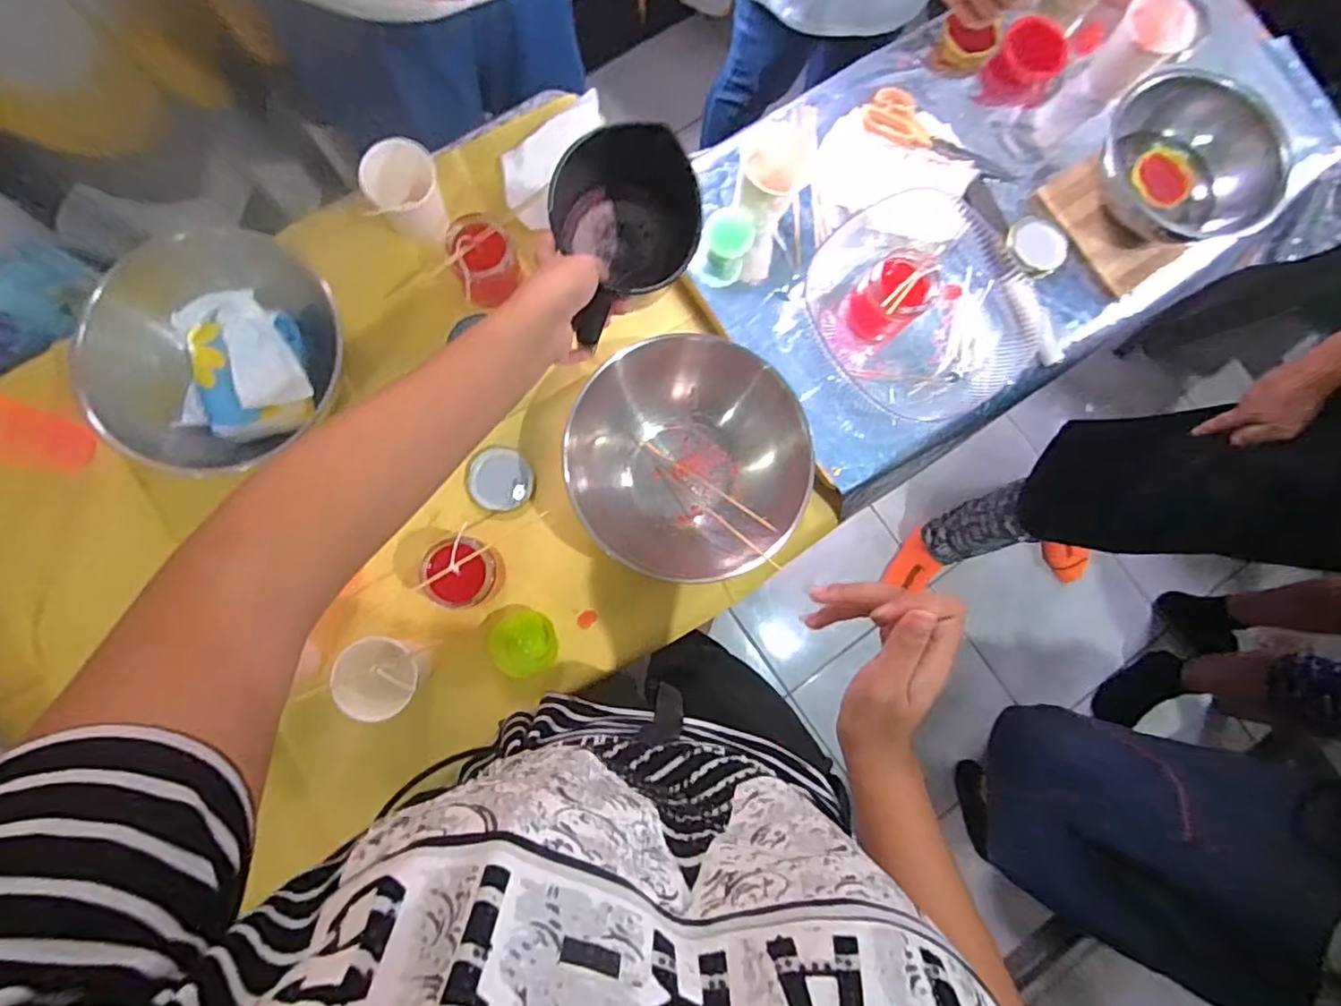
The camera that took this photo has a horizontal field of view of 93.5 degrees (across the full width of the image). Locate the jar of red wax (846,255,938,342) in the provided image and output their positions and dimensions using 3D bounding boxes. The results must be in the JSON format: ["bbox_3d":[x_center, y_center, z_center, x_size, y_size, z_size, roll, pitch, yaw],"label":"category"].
[{"bbox_3d":[0.229,-0.213,0.656,0.064,0.084,0.064,1,82,-4],"label":"jar of red wax"}]

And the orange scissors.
[{"bbox_3d":[0.315,-0.419,0.730,0.188,0.019,0.065,30,81,0],"label":"orange scissors"}]

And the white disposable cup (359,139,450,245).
[{"bbox_3d":[-0.277,-0.323,0.675,0.074,0.092,0.074,-24,85,-7],"label":"white disposable cup"}]

